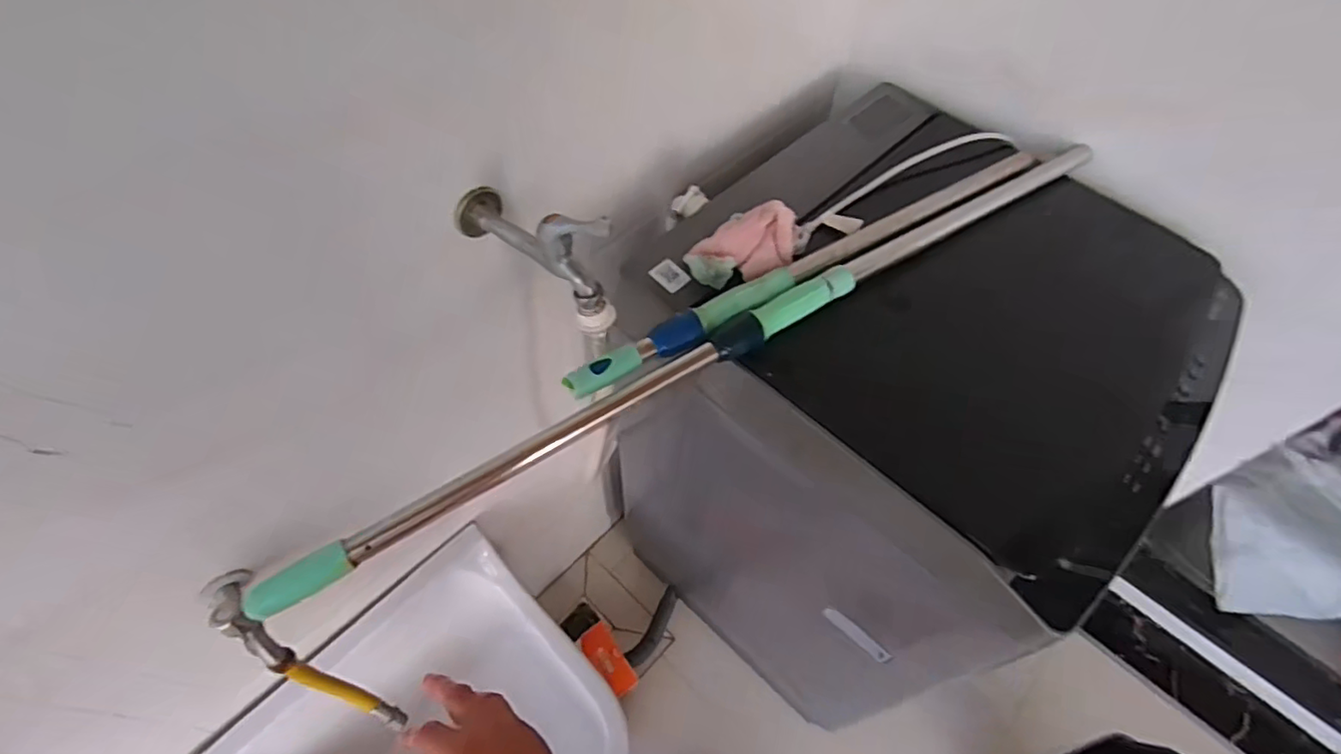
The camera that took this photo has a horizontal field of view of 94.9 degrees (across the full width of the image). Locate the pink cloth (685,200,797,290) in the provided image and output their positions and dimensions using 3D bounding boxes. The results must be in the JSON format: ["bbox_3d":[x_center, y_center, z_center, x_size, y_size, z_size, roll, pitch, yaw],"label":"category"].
[{"bbox_3d":[0.078,-0.138,0.641,0.116,0.050,0.053,-19,59,-15],"label":"pink cloth"}]

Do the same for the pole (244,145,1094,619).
[{"bbox_3d":[0.104,-0.055,0.610,0.969,0.040,0.029,-27,62,-20],"label":"pole"}]

